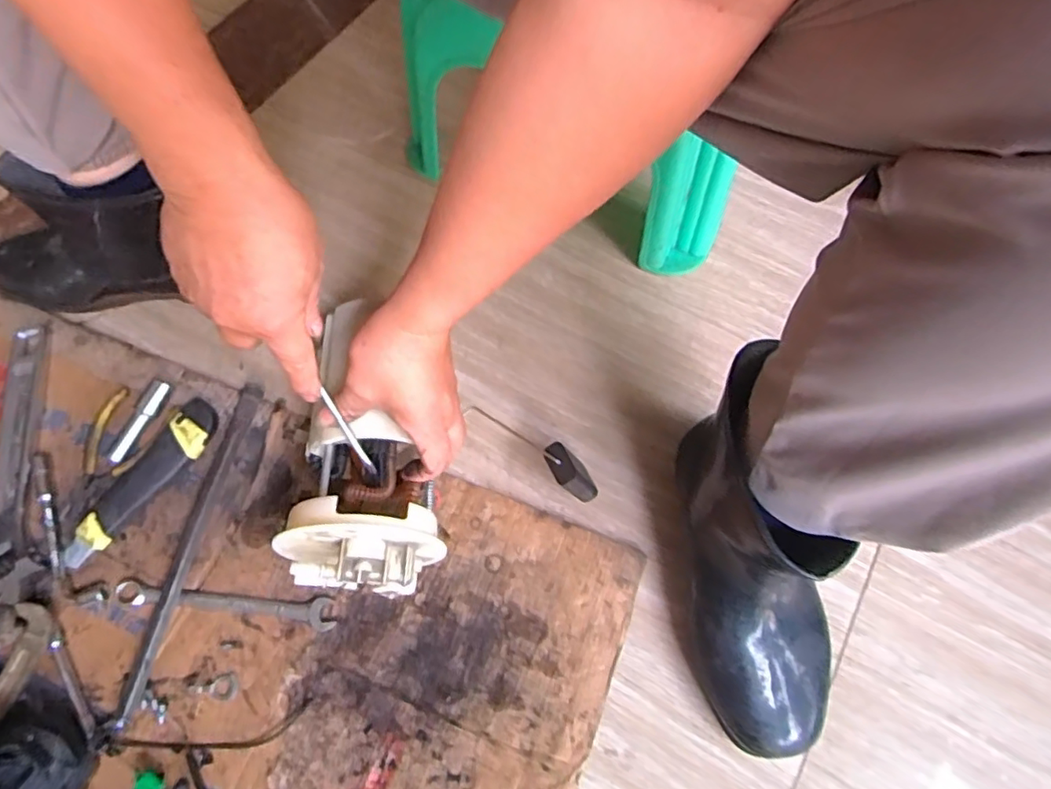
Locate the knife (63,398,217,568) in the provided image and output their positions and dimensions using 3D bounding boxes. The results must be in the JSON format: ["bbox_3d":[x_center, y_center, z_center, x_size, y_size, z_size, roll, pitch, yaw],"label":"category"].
[{"bbox_3d":[-0.330,0.074,0.513,0.038,0.024,0.161,32,70,14],"label":"knife"}]

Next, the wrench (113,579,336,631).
[{"bbox_3d":[-0.239,0.165,0.475,0.177,0.013,0.023,6,66,3],"label":"wrench"}]

